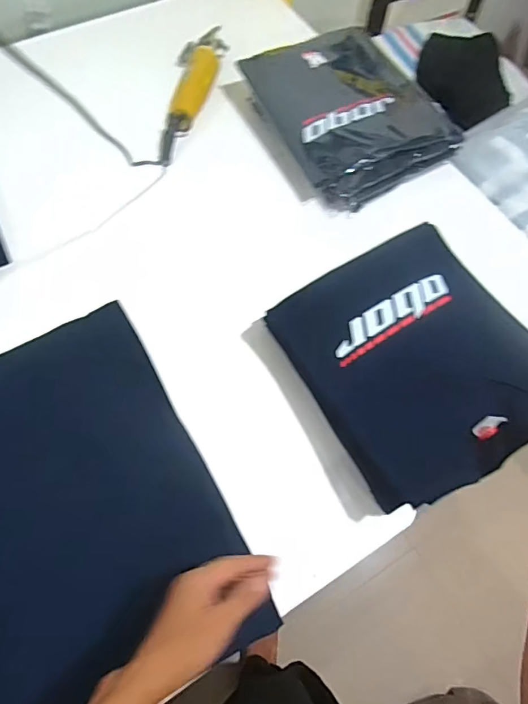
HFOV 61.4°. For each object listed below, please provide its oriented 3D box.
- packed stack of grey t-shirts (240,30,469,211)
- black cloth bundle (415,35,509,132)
[{"bbox_3d":[0.169,-0.470,0.849,0.319,0.067,0.361,-29,70,-14],"label":"packed stack of grey t-shirts"},{"bbox_3d":[0.462,-0.630,1.029,0.210,0.062,0.238,8,65,1],"label":"black cloth bundle"}]

